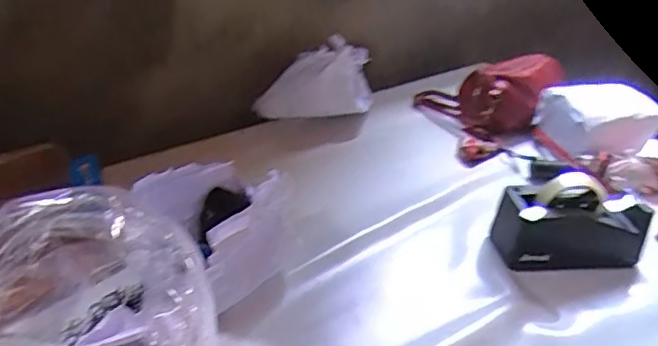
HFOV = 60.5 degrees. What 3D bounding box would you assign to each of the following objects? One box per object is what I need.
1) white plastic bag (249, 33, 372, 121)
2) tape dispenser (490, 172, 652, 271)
[{"bbox_3d":[-0.018,-0.160,1.019,0.223,0.158,0.066,-5,36,-15],"label":"white plastic bag"},{"bbox_3d":[0.333,0.068,0.768,0.199,0.109,0.068,0,35,-7],"label":"tape dispenser"}]

